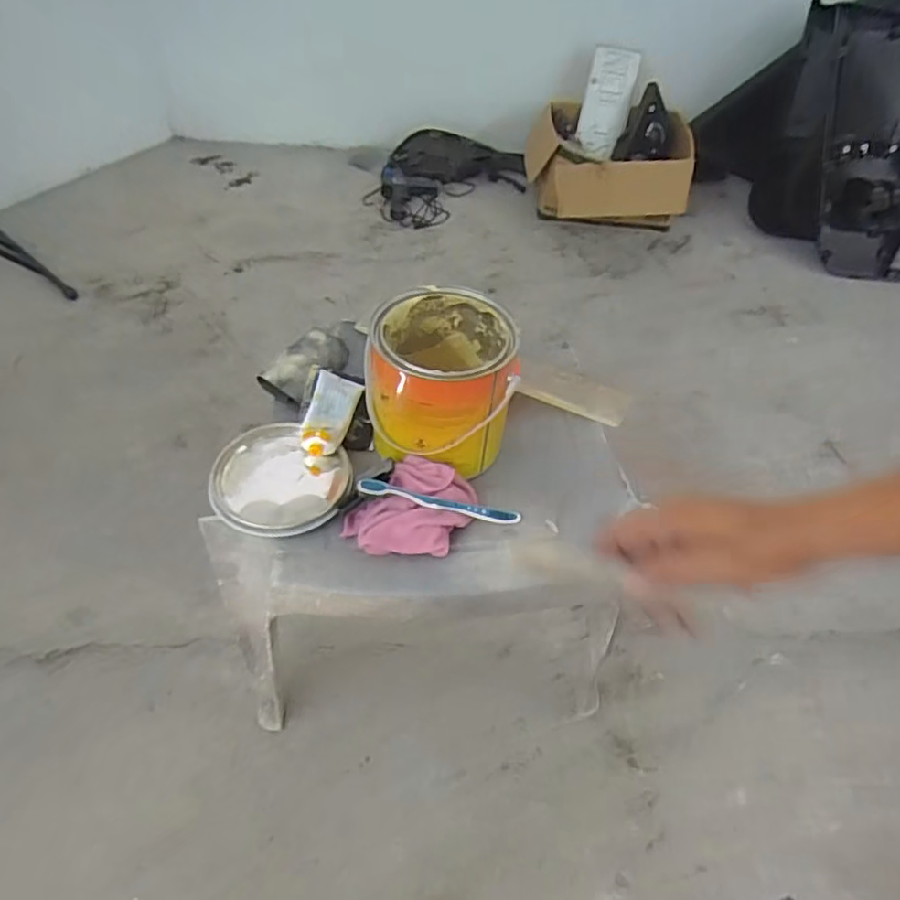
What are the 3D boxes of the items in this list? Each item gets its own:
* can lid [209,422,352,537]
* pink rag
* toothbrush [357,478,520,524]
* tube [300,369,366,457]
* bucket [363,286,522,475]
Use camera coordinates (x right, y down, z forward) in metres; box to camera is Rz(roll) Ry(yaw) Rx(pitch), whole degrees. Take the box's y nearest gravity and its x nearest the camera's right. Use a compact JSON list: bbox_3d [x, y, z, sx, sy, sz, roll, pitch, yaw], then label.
[{"bbox_3d":[-0.187,0.034,0.681,0.149,0.015,0.137,2,52,-3],"label":"can lid"},{"bbox_3d":[-0.038,0.062,0.657,0.097,0.039,0.132,35,57,21],"label":"pink rag"},{"bbox_3d":[-0.009,0.055,0.650,0.182,0.016,0.015,15,48,-24],"label":"toothbrush"},{"bbox_3d":[-0.140,-0.048,0.742,0.060,0.027,0.146,4,38,-2],"label":"tube"},{"bbox_3d":[-0.009,-0.082,0.700,0.152,0.141,0.167,2,52,-3],"label":"bucket"}]

